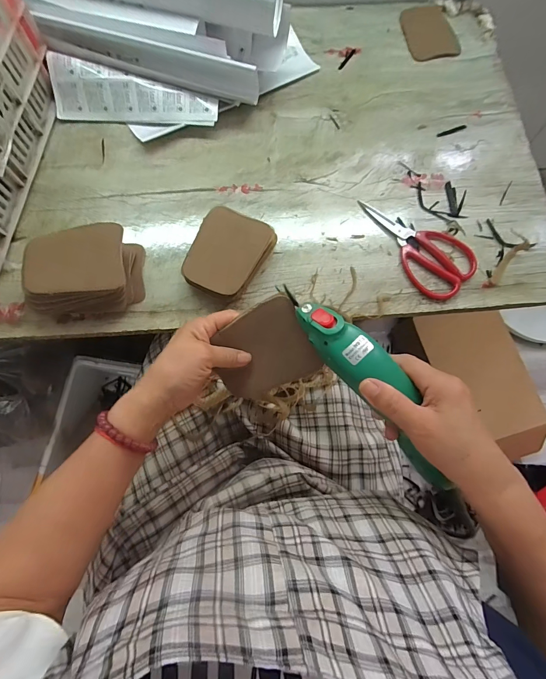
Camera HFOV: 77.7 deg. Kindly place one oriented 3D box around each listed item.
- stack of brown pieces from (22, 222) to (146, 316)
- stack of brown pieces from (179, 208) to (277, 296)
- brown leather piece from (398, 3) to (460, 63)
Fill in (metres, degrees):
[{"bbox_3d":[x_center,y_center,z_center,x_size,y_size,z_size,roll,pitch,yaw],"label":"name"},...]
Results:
[{"bbox_3d":[-0.238,-0.084,0.429,0.123,0.070,0.095,-6,74,-4],"label":"stack of brown pieces"},{"bbox_3d":[-0.061,-0.112,0.458,0.092,0.043,0.114,24,75,5],"label":"stack of brown pieces"},{"bbox_3d":[0.284,-0.560,0.616,0.090,0.008,0.122,-10,74,-5],"label":"brown leather piece"}]

